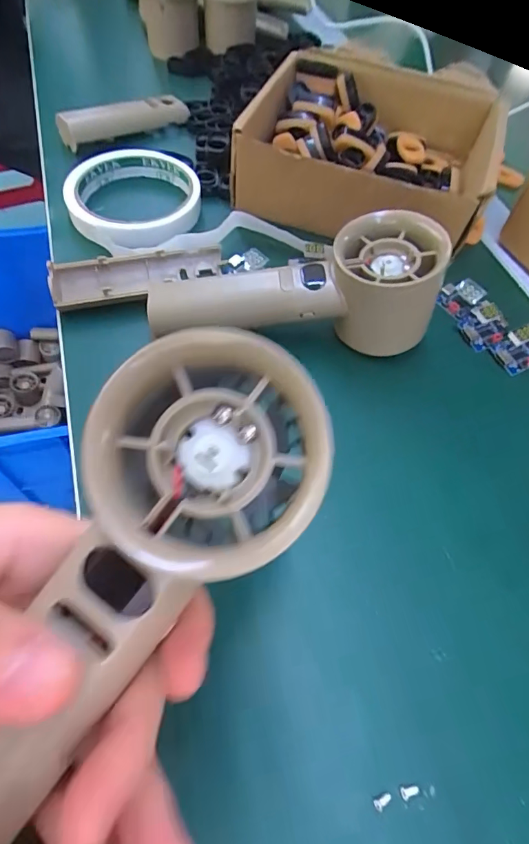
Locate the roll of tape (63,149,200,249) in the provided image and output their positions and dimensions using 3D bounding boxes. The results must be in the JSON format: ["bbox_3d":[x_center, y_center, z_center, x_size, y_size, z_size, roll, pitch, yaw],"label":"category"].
[{"bbox_3d":[-0.090,-0.154,0.308,0.085,0.025,0.104,9,59,0],"label":"roll of tape"}]

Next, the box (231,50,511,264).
[{"bbox_3d":[0.078,-0.202,0.327,0.167,0.056,0.168,17,59,6],"label":"box"}]

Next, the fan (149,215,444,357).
[{"bbox_3d":[0.013,-0.067,0.242,0.151,0.064,0.054,-5,59,-8],"label":"fan"}]

